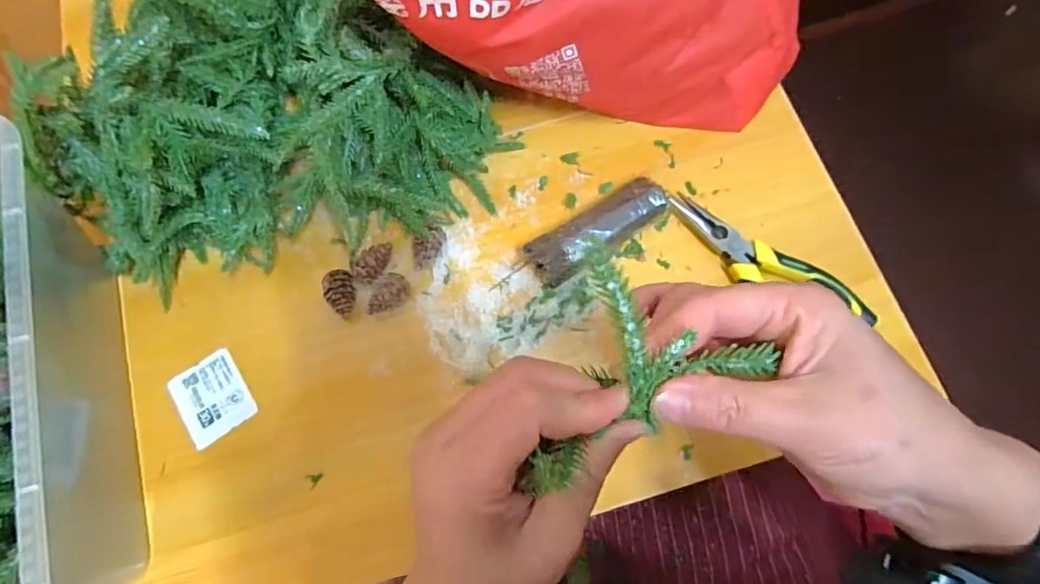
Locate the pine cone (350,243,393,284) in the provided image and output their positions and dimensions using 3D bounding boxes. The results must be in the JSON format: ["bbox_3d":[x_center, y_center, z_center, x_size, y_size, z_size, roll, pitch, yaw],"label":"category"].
[{"bbox_3d":[-0.110,-0.023,0.412,0.022,0.020,0.035,36,78,13],"label":"pine cone"}]

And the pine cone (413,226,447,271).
[{"bbox_3d":[-0.068,-0.034,0.410,0.022,0.020,0.030,3,73,5],"label":"pine cone"}]

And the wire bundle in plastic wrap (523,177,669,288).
[{"bbox_3d":[0.058,-0.044,0.407,0.109,0.036,0.033,-33,74,-6],"label":"wire bundle in plastic wrap"}]

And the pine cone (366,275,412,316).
[{"bbox_3d":[-0.096,0.002,0.400,0.035,0.020,0.017,-30,74,-6],"label":"pine cone"}]

